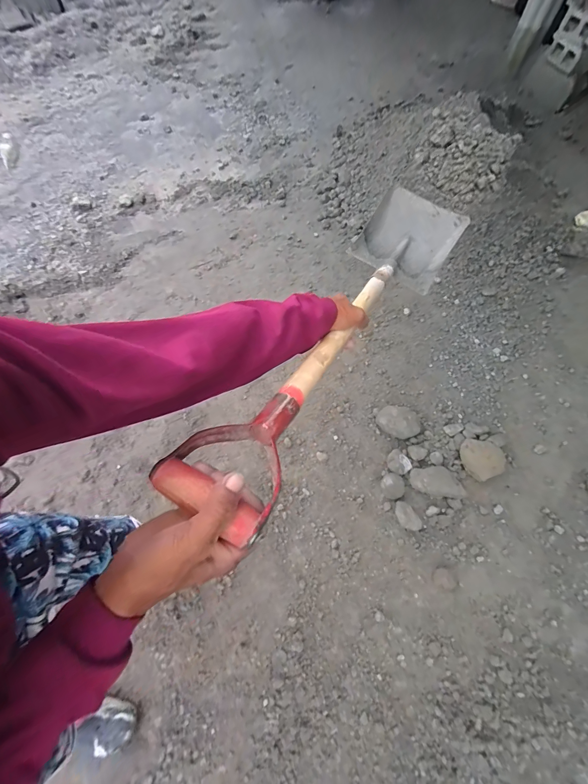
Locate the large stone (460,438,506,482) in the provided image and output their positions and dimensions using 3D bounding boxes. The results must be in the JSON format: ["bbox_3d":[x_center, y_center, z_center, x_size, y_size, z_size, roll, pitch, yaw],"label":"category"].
[{"bbox_3d":[0.708,0.245,1.247,0.125,0.076,0.157,-23,68,-11],"label":"large stone"}]

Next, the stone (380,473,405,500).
[{"bbox_3d":[0.368,0.350,1.230,0.088,0.045,0.086,0,65,-1],"label":"stone"}]

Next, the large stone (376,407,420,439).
[{"bbox_3d":[0.422,0.120,1.317,0.177,0.089,0.138,-4,65,-3],"label":"large stone"}]

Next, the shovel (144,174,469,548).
[{"bbox_3d":[0.145,-0.197,0.639,0.220,0.135,1.033,25,45,12],"label":"shovel"}]

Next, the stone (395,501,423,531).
[{"bbox_3d":[0.401,0.444,1.172,0.071,0.070,0.113,-33,70,-15],"label":"stone"}]

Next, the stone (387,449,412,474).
[{"bbox_3d":[0.398,0.268,1.253,0.086,0.051,0.088,0,65,-1],"label":"stone"}]

